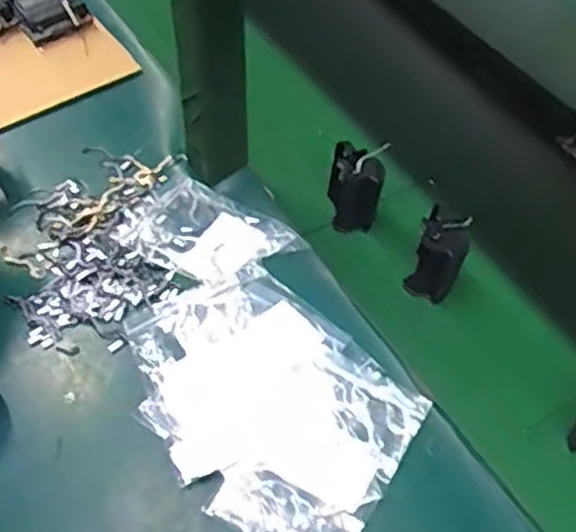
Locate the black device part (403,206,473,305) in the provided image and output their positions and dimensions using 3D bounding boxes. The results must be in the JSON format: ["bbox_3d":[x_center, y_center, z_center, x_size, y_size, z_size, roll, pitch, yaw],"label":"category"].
[{"bbox_3d":[0.126,-0.008,0.633,0.042,0.070,0.046,19,54,14],"label":"black device part"}]

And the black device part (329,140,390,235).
[{"bbox_3d":[0.062,-0.070,0.678,0.044,0.073,0.041,1,52,0],"label":"black device part"}]

